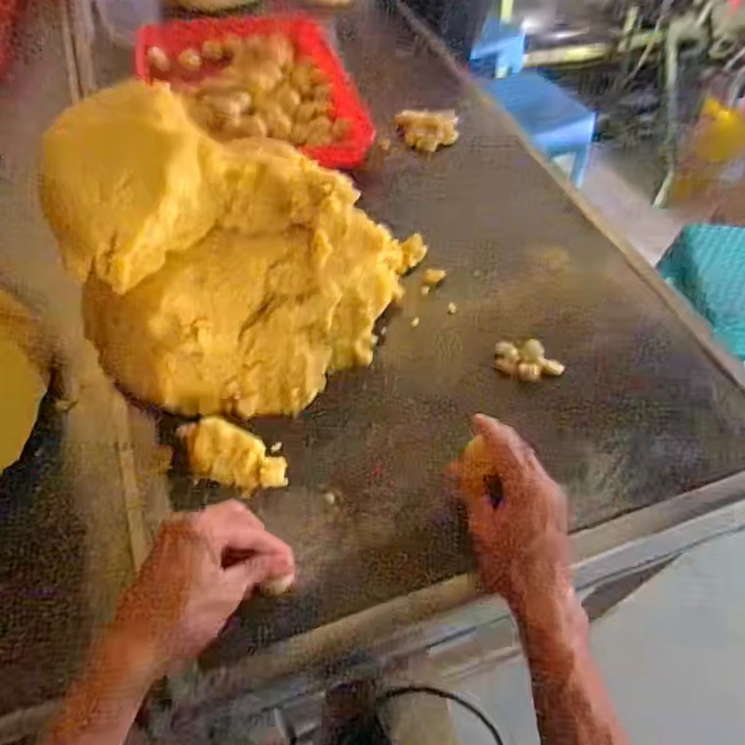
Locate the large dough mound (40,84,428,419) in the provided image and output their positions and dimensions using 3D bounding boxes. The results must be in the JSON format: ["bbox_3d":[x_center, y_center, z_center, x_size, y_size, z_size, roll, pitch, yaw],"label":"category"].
[{"bbox_3d":[-0.107,-0.104,0.543,0.285,0.217,0.198,1,54,-2],"label":"large dough mound"}]

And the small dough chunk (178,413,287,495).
[{"bbox_3d":[-0.125,0.074,0.527,0.096,0.036,0.046,16,55,9],"label":"small dough chunk"}]

